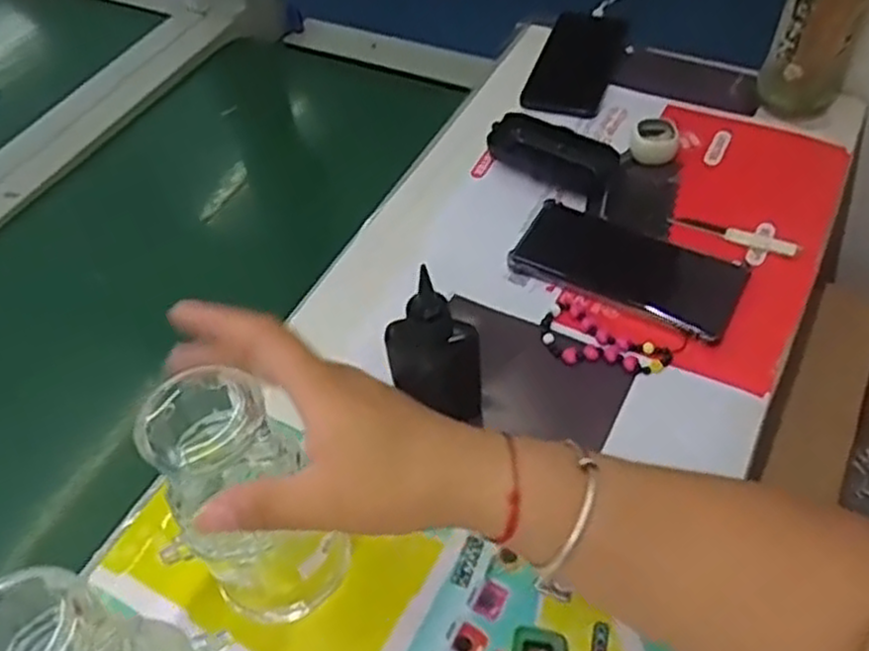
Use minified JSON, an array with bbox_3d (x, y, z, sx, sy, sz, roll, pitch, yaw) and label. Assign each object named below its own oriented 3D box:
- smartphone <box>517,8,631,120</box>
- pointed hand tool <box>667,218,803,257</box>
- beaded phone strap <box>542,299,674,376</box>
[{"bbox_3d":[0.139,-0.259,0.736,0.073,0.010,0.158,15,55,15],"label":"smartphone"},{"bbox_3d":[0.234,-0.071,0.594,0.098,0.008,0.014,19,56,18],"label":"pointed hand tool"},{"bbox_3d":[0.117,0.014,0.537,0.089,0.005,0.046,29,60,24],"label":"beaded phone strap"}]

